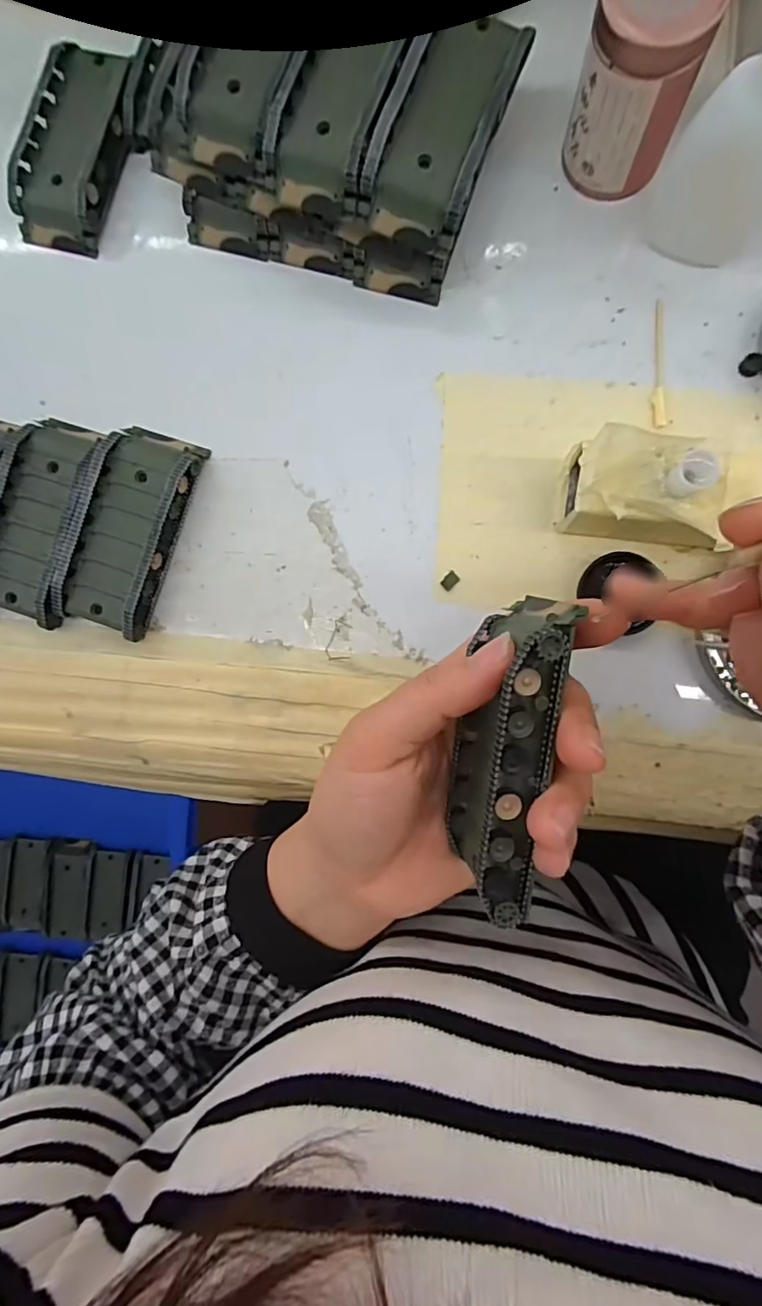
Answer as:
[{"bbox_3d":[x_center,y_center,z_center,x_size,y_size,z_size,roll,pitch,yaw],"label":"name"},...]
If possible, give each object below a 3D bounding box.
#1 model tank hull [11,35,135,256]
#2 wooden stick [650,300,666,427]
[{"bbox_3d":[-0.153,-0.252,0.278,0.045,0.020,0.091,16,89,6],"label":"model tank hull"},{"bbox_3d":[0.126,-0.131,0.249,0.006,0.004,0.059,0,87,6],"label":"wooden stick"}]

